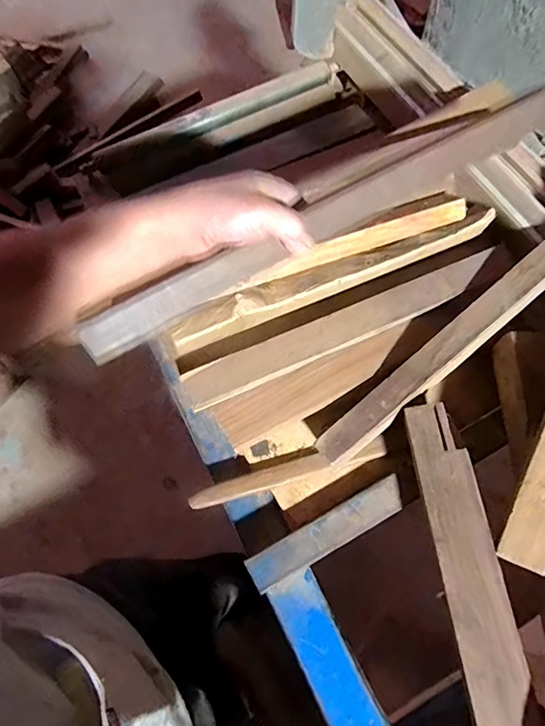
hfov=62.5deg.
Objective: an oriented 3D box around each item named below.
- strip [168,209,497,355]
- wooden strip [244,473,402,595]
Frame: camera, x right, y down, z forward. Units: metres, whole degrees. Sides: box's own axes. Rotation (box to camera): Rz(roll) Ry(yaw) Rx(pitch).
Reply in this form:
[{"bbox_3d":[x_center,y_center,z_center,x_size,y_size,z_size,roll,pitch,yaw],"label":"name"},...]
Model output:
[{"bbox_3d":[0.079,-0.108,0.543,0.417,0.047,0.028,-22,69,-7],"label":"strip"},{"bbox_3d":[0.065,0.198,0.524,0.196,0.018,0.041,-28,70,-9],"label":"wooden strip"}]

